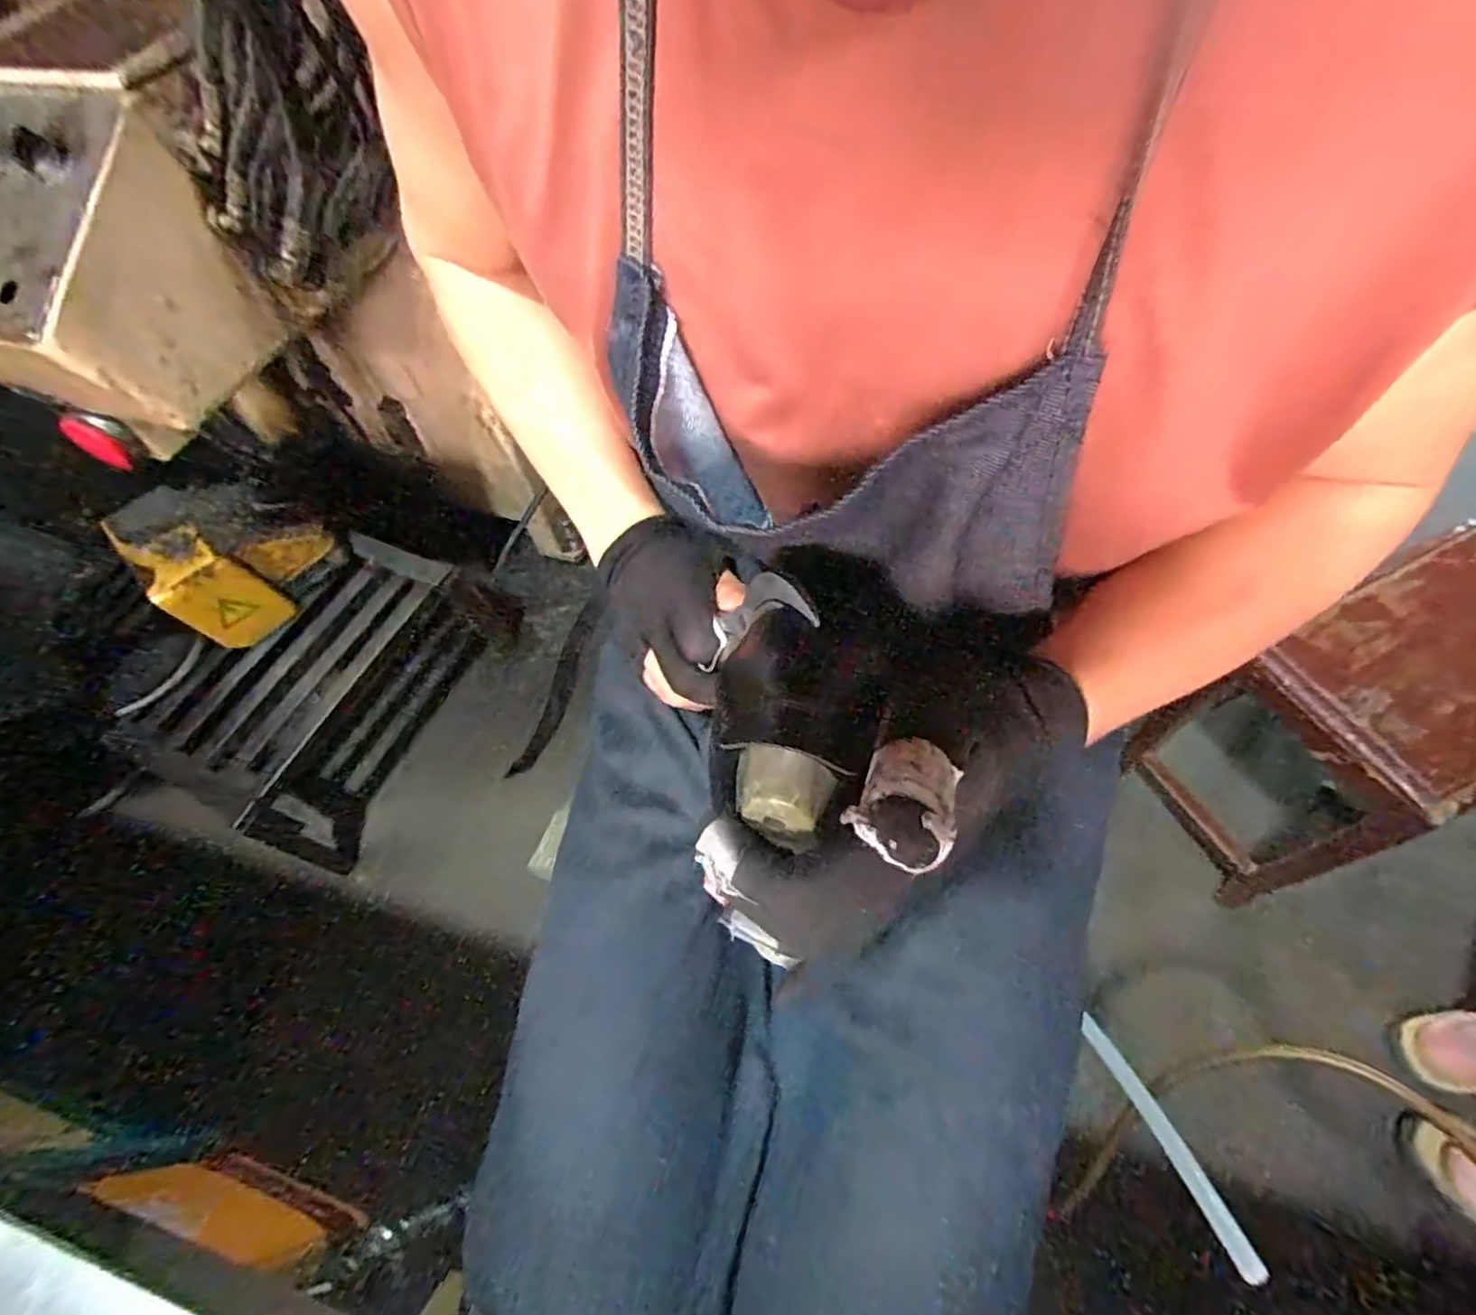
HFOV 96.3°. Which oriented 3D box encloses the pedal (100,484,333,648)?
[{"bbox_3d":[-0.758,-0.150,0.990,0.199,0.169,0.223,26,64,19],"label":"pedal"}]

